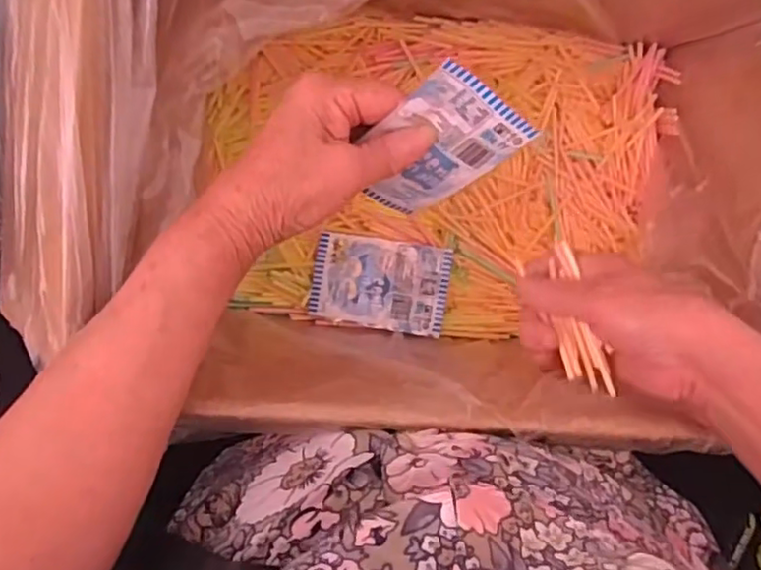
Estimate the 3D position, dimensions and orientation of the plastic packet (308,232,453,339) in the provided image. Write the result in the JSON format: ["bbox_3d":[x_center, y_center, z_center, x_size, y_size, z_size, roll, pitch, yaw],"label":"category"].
[{"bbox_3d":[0.000,-0.001,0.503,0.105,0.014,0.069,9,84,-6],"label":"plastic packet"}]

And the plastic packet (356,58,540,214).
[{"bbox_3d":[0.027,-0.074,0.345,0.060,0.097,0.005,32,47,-27],"label":"plastic packet"}]

